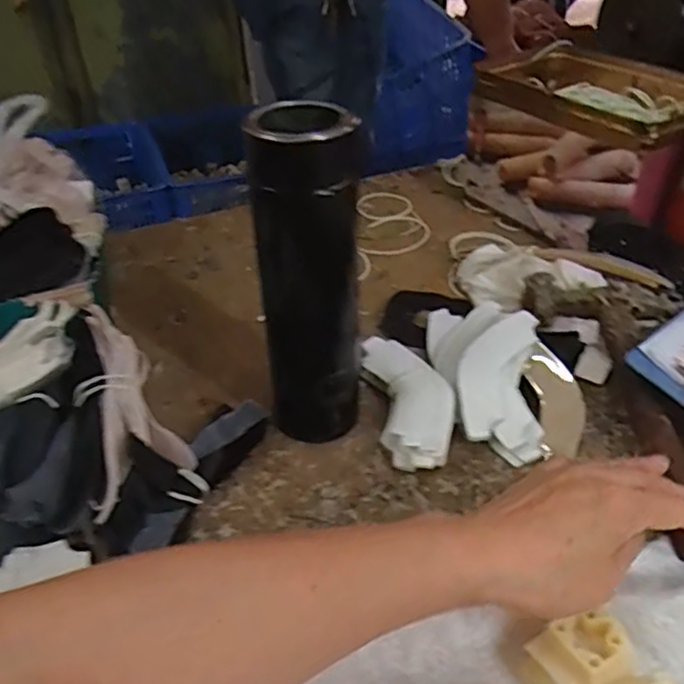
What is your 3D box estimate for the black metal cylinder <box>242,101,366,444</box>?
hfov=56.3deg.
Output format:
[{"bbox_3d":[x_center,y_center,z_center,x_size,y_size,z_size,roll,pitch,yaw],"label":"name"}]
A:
[{"bbox_3d":[-0.019,-0.033,0.415,0.062,0.222,0.049,-3,37,-1],"label":"black metal cylinder"}]

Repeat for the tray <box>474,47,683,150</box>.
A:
[{"bbox_3d":[0.256,-0.254,0.652,0.156,0.032,0.262,-20,41,-20],"label":"tray"}]

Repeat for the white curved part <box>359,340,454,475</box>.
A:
[{"bbox_3d":[0.051,0.044,0.473,0.053,0.030,0.122,-8,37,-7],"label":"white curved part"}]

